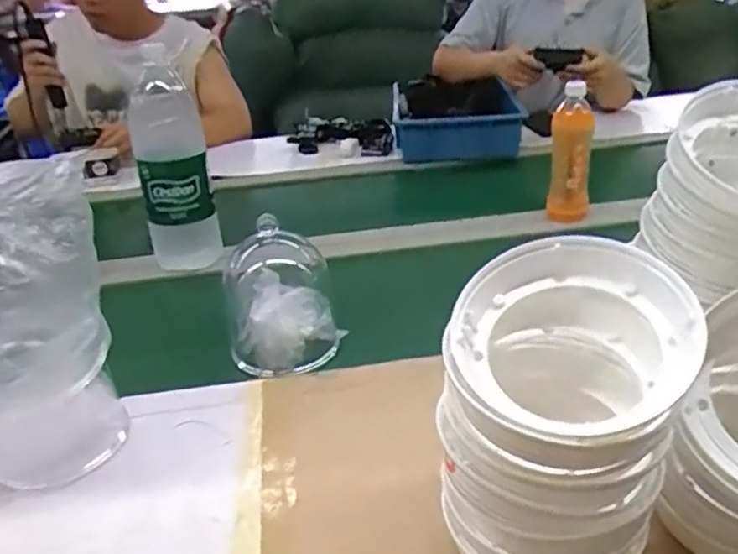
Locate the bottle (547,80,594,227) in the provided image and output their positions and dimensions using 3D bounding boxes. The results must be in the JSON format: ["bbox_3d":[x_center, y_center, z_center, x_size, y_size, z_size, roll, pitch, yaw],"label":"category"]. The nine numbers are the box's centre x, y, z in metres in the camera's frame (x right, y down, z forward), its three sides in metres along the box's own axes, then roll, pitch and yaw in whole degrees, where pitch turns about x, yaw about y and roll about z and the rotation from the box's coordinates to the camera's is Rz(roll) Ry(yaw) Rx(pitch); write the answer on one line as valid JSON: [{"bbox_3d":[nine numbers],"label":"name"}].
[{"bbox_3d":[0.302,-0.183,0.984,0.060,0.202,0.055,6,30,18],"label":"bottle"}]

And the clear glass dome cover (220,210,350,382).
[{"bbox_3d":[-0.108,0.006,0.770,0.124,0.159,0.143,-9,29,-8],"label":"clear glass dome cover"}]

